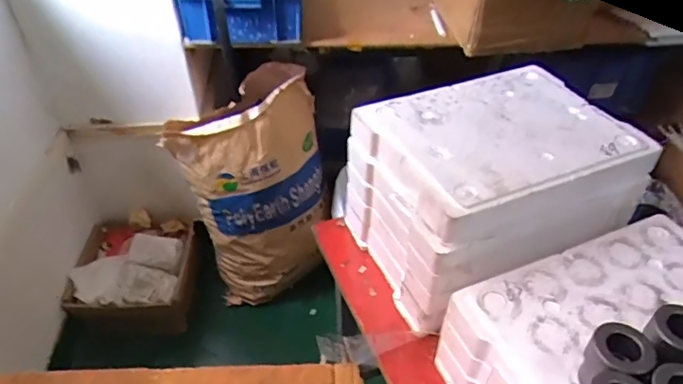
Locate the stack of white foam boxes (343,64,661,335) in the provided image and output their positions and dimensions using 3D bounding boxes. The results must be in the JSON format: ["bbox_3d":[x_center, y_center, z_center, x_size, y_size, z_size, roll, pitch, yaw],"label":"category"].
[{"bbox_3d":[0.248,-0.003,0.877,0.388,0.237,0.301,-16,45,-19],"label":"stack of white foam boxes"}]

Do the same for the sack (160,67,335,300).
[{"bbox_3d":[-0.256,-0.044,1.569,0.397,0.611,0.400,-6,42,-9],"label":"sack"}]

